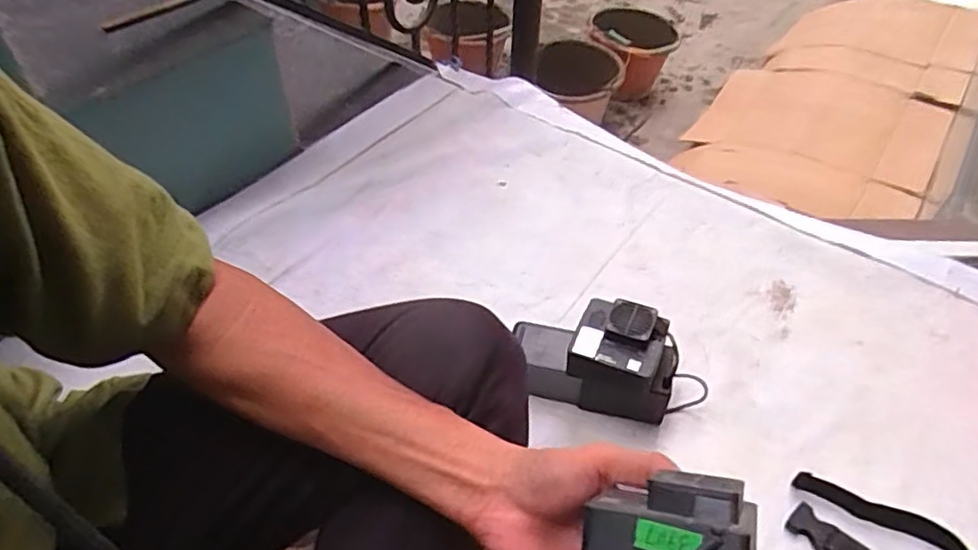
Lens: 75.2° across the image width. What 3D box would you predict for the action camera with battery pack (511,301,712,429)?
[{"bbox_3d":[0.112,0.081,0.598,0.185,0.103,0.072,18,49,14],"label":"action camera with battery pack"}]

